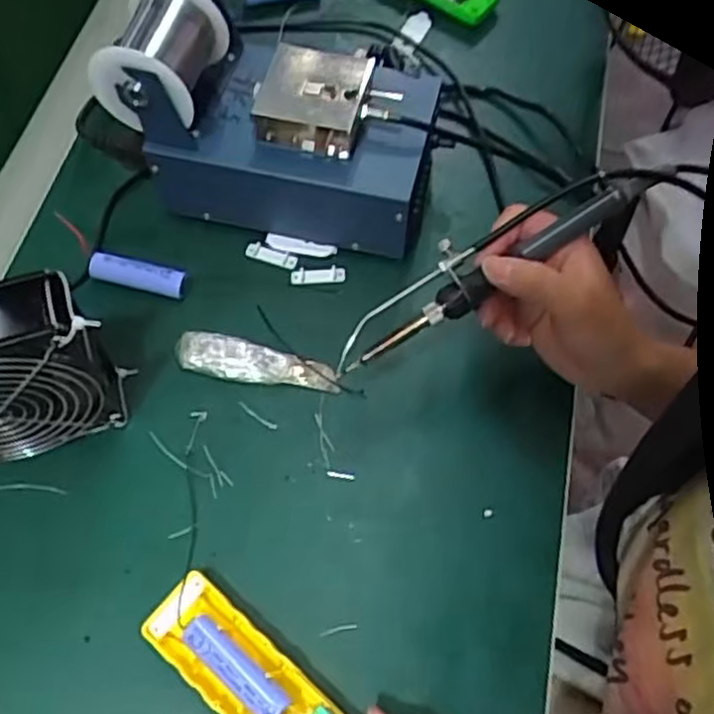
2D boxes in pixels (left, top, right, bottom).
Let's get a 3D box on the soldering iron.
[{"bbox_3d":[0.076,-0.055,0.418,0.205,0.020,0.035,-30,65,5],"label":"soldering iron"}]

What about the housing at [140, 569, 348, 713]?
[{"bbox_3d":[-0.052,0.169,0.388,0.136,0.026,0.045,37,68,23],"label":"housing"}]

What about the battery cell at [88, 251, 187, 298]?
[{"bbox_3d":[-0.152,-0.058,0.523,0.068,0.018,0.015,13,63,7],"label":"battery cell"}]

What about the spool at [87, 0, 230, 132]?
[{"bbox_3d":[-0.125,-0.197,0.476,0.067,0.064,0.077,16,63,8],"label":"spool"}]

